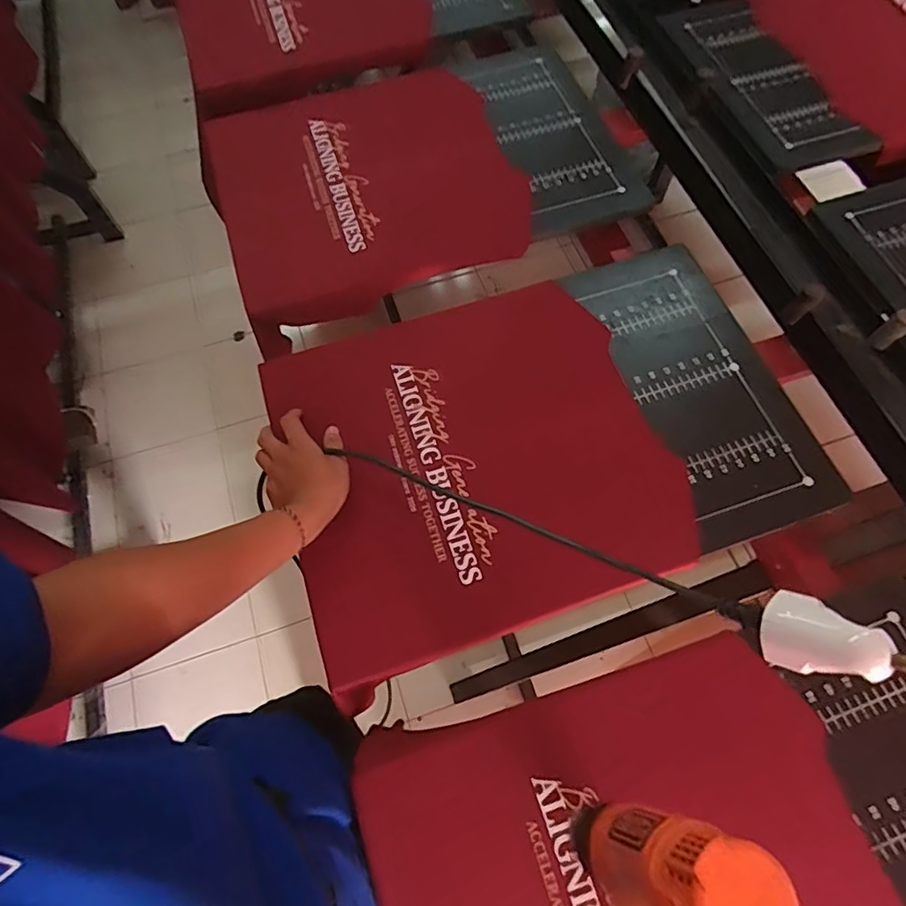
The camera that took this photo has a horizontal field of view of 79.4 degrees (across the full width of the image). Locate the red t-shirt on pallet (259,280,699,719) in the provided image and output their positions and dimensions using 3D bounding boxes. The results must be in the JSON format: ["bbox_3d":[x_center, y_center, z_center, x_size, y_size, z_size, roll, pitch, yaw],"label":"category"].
[{"bbox_3d":[0.020,-0.002,0.632,0.421,0.042,0.408,-17,68,-7],"label":"red t-shirt on pallet"}]

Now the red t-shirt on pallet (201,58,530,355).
[{"bbox_3d":[-0.140,-0.412,0.809,0.439,0.092,0.481,-22,71,5],"label":"red t-shirt on pallet"}]

